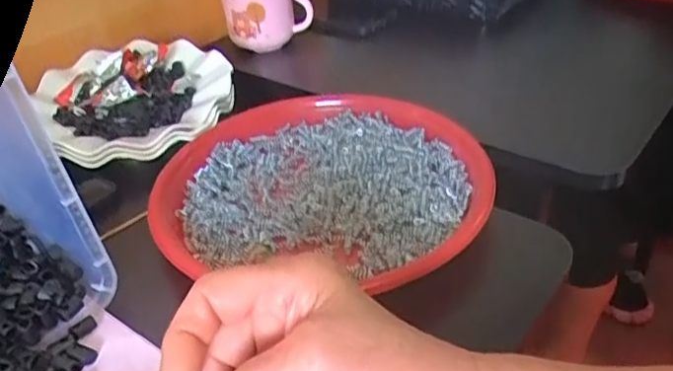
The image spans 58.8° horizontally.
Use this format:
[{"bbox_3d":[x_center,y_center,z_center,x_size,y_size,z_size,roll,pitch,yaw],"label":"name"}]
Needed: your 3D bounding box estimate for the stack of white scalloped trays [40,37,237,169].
[{"bbox_3d":[-0.181,-0.085,0.548,0.162,0.041,0.177,-24,40,-23],"label":"stack of white scalloped trays"}]

